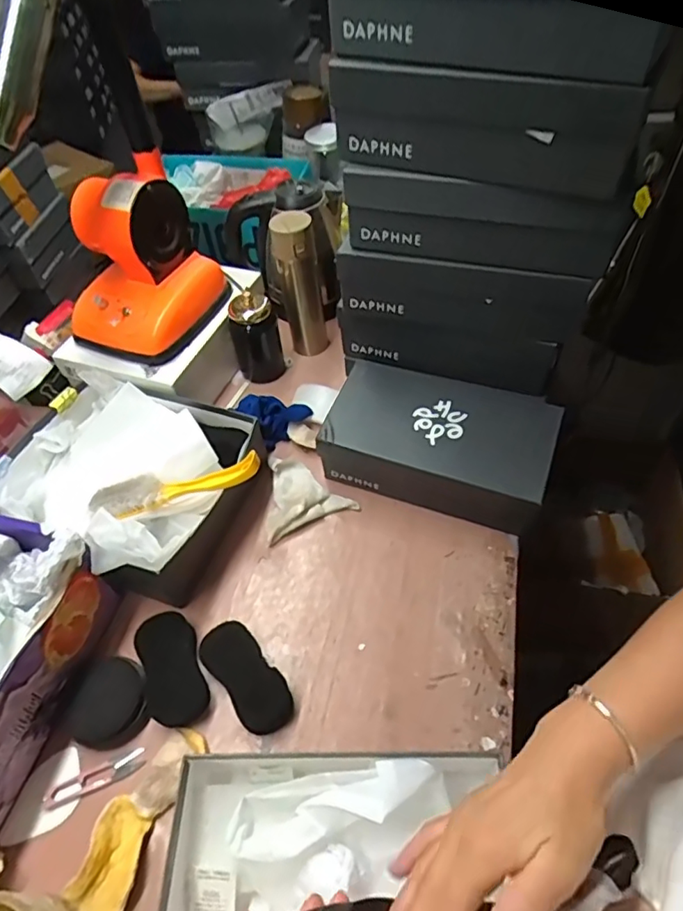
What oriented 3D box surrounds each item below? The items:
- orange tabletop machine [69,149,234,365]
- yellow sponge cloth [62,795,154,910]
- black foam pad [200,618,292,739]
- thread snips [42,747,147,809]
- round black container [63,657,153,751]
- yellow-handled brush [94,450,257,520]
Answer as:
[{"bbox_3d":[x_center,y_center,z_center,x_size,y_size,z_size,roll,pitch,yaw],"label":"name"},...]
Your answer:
[{"bbox_3d":[-0.307,-0.287,0.826,0.172,0.205,0.201,13,54,14],"label":"orange tabletop machine"},{"bbox_3d":[-0.223,0.397,0.540,0.060,0.028,0.102,13,54,14],"label":"yellow sponge cloth"},{"bbox_3d":[-0.109,0.254,0.639,0.061,0.032,0.127,-34,57,-20],"label":"black foam pad"},{"bbox_3d":[-0.264,0.348,0.597,0.107,0.009,0.023,-21,53,-12],"label":"thread snips"},{"bbox_3d":[-0.253,0.275,0.615,0.081,0.031,0.090,20,56,19],"label":"round black container"},{"bbox_3d":[-0.210,0.041,0.707,0.221,0.060,0.045,-11,52,-4],"label":"yellow-handled brush"}]

